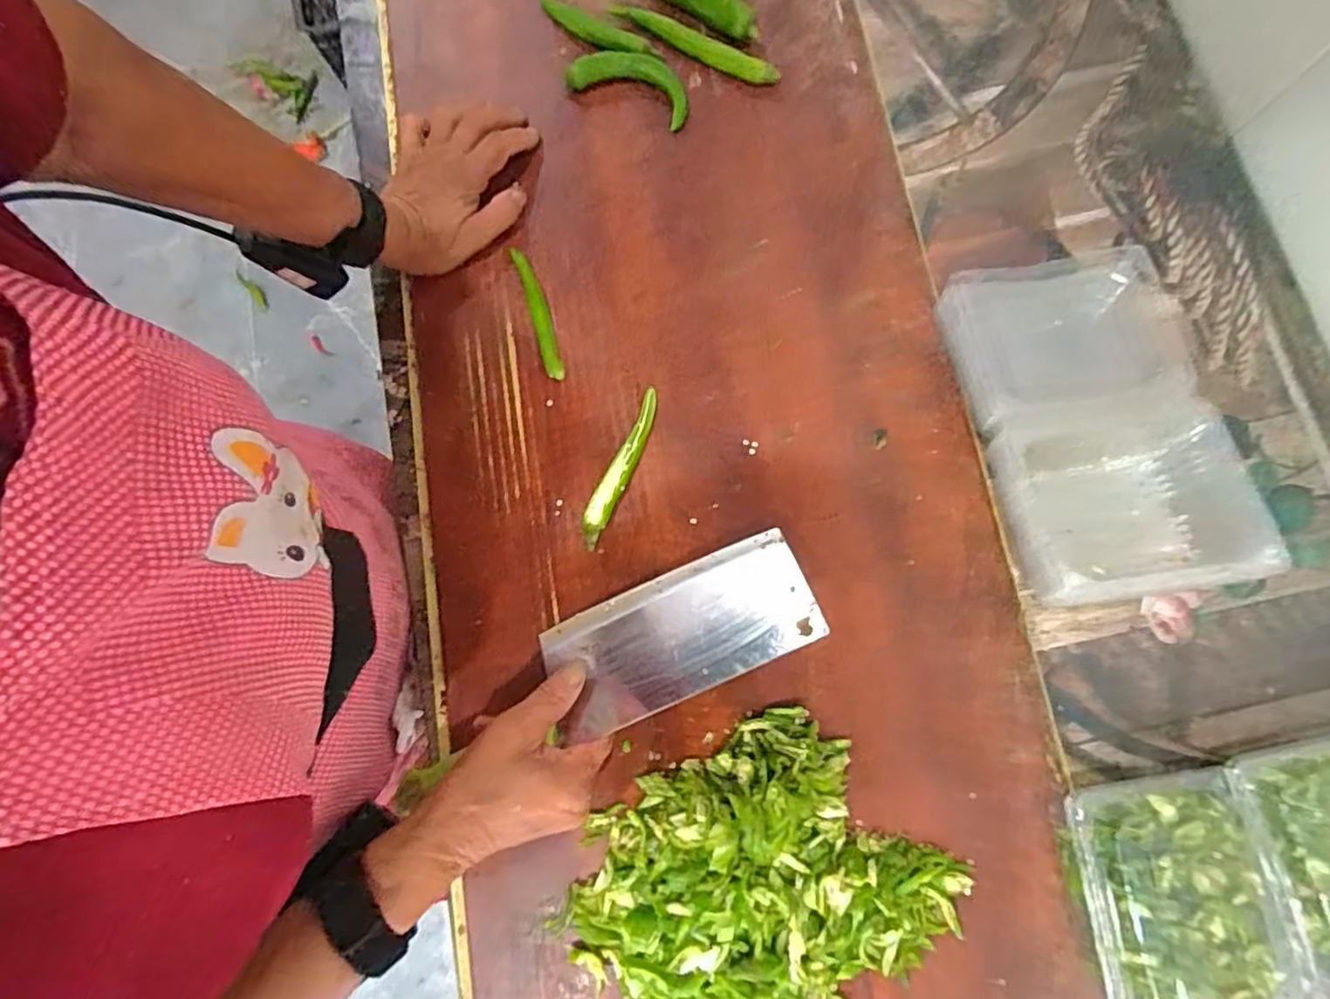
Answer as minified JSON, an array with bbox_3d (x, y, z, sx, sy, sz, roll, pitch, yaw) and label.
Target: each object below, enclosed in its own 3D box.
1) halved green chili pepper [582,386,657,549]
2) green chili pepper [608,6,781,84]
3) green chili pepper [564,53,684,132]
[{"bbox_3d":[-0.030,-0.025,0.443,0.016,0.018,0.123,23,79,5],"label":"halved green chili pepper"},{"bbox_3d":[0.023,-0.371,0.512,0.146,0.020,0.022,29,79,6],"label":"green chili pepper"},{"bbox_3d":[-0.025,-0.339,0.510,0.104,0.021,0.043,25,79,5],"label":"green chili pepper"}]

